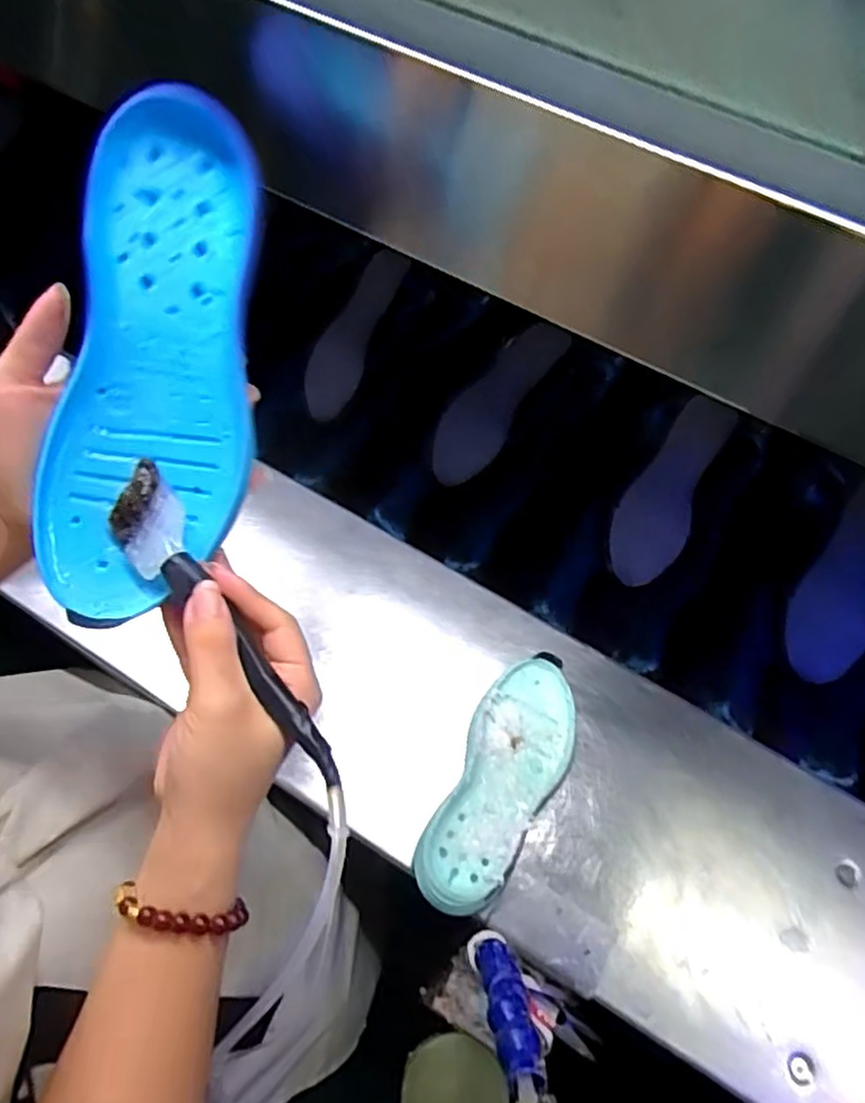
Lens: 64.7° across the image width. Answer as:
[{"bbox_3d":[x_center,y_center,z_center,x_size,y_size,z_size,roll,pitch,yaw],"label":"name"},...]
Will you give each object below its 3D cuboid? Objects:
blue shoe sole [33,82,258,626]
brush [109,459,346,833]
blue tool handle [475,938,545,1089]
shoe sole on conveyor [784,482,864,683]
[{"bbox_3d":[-0.134,-0.092,0.329,0.089,0.042,0.244,11,92,3],"label":"blue shoe sole"},{"bbox_3d":[-0.093,0.040,0.313,0.032,0.018,0.188,-35,79,-18],"label":"brush"},{"bbox_3d":[0.042,0.265,0.403,0.024,0.120,0.020,-3,88,-4],"label":"blue tool handle"},{"bbox_3d":[0.382,0.028,0.633,0.070,0.031,0.187,19,98,8],"label":"shoe sole on conveyor"}]

